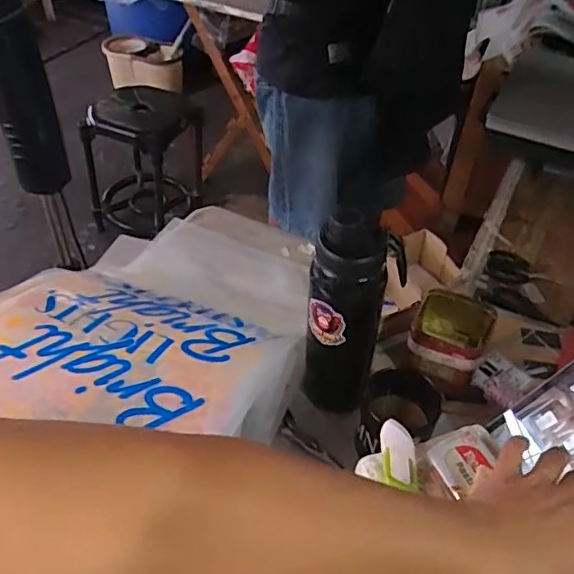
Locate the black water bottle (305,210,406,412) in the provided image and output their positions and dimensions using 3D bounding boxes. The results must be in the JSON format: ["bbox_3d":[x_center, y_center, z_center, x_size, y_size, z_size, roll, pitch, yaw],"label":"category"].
[{"bbox_3d":[0.061,0.030,0.593,0.088,0.224,0.061,13,47,8],"label":"black water bottle"}]

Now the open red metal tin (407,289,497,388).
[{"bbox_3d":[0.203,0.067,0.727,0.094,0.088,0.112,23,50,17],"label":"open red metal tin"}]

